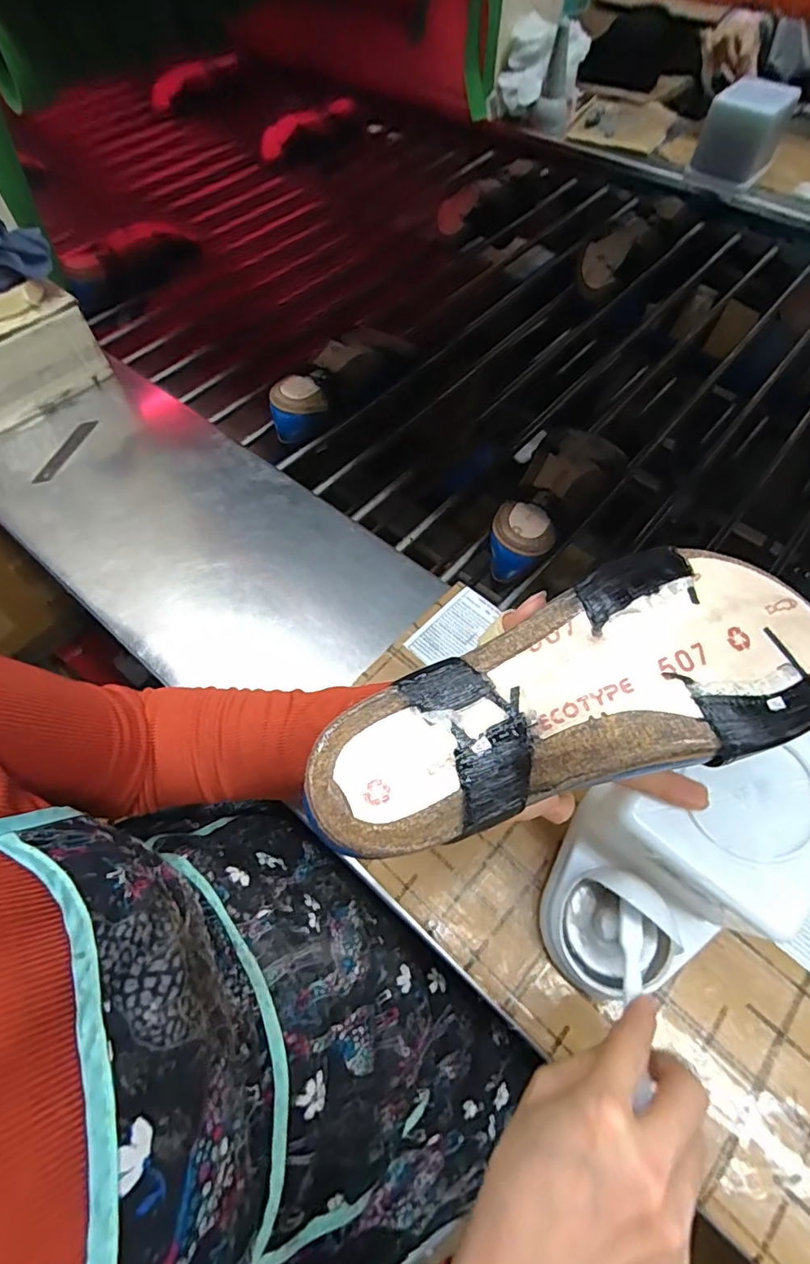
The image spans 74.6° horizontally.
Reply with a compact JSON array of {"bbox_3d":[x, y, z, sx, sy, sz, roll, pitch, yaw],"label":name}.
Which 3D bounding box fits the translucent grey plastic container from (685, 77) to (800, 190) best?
[{"bbox_3d":[0.546,-0.807,0.863,0.111,0.115,0.116,30,62,16],"label":"translucent grey plastic container"}]

